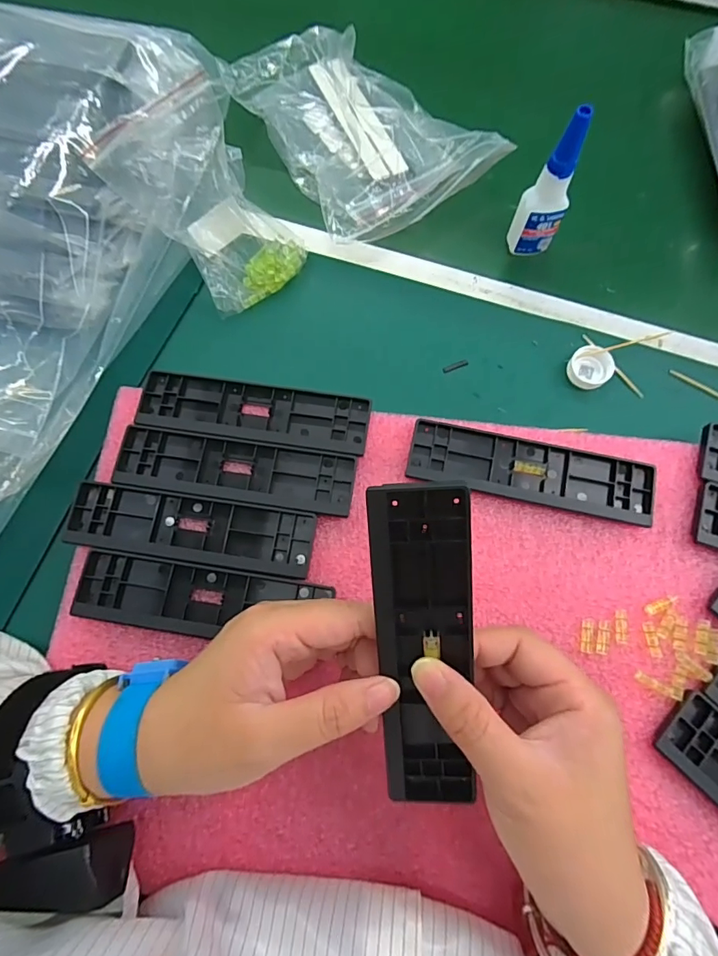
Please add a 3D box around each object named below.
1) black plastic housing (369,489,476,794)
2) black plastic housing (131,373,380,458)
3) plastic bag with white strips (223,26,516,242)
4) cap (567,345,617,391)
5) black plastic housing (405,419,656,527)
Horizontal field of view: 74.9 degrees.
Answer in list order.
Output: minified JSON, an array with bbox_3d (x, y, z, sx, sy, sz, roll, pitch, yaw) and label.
[{"bbox_3d":[0.029,0.079,0.212,0.042,0.011,0.157,-3,104,0],"label":"black plastic housing"},{"bbox_3d":[-0.072,-0.045,0.326,0.156,0.007,0.042,8,74,4],"label":"black plastic housing"},{"bbox_3d":[0.002,-0.316,0.411,0.164,0.038,0.209,-32,75,-8],"label":"plastic bag with white strips"},{"bbox_3d":[0.173,-0.083,0.349,0.030,0.010,0.032,0,73,1],"label":"cap"},{"bbox_3d":[0.113,-0.005,0.315,0.158,0.010,0.041,12,74,5],"label":"black plastic housing"}]

